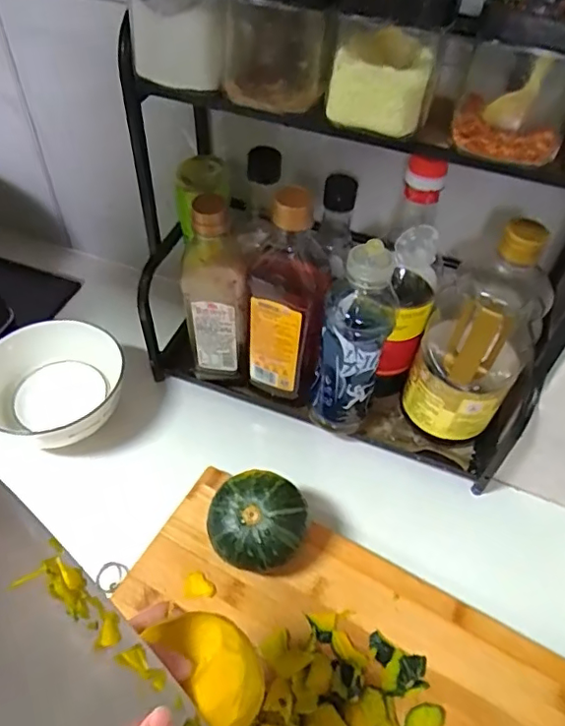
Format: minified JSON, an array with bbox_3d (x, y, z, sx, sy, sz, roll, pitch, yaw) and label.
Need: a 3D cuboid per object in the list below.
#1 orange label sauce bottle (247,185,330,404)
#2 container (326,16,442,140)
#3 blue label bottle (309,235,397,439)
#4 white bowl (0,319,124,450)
[{"bbox_3d":[0.004,-0.061,0.550,0.074,0.247,0.062,4,50,-1],"label":"orange label sauce bottle"},{"bbox_3d":[0.069,-0.201,0.381,0.066,0.061,0.057,11,50,5],"label":"container"},{"bbox_3d":[0.069,-0.019,0.540,0.060,0.219,0.064,15,51,8],"label":"blue label bottle"},{"bbox_3d":[-0.250,0.033,0.606,0.152,0.071,0.144,2,50,-3],"label":"white bowl"}]

